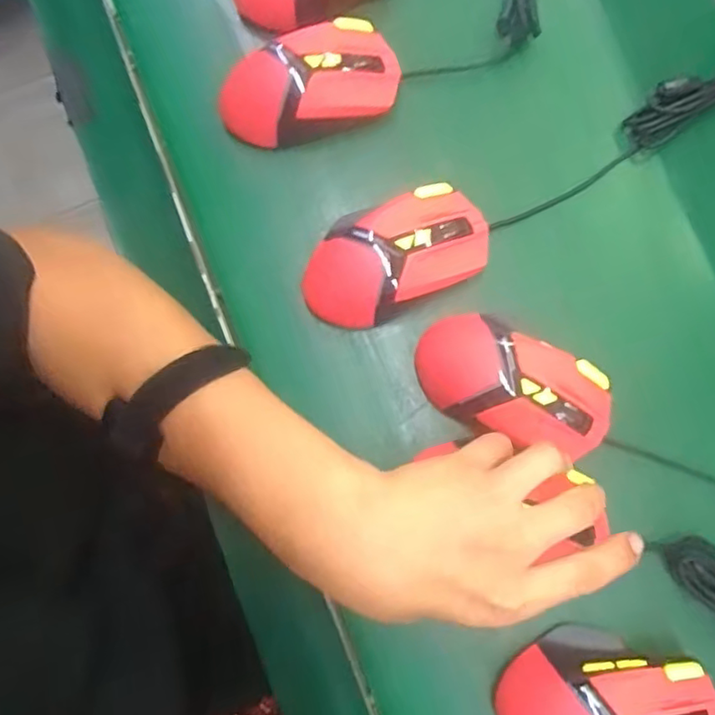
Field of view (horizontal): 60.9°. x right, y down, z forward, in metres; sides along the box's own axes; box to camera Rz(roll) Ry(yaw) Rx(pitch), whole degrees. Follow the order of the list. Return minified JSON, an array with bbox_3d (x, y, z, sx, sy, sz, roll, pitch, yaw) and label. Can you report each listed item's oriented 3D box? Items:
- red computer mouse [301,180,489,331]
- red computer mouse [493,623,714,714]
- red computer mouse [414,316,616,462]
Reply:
[{"bbox_3d":[0.025,-0.061,0.392,0.122,0.050,0.067,-22,78,0],"label":"red computer mouse"},{"bbox_3d":[0.138,0.191,0.336,0.124,0.041,0.070,3,79,5],"label":"red computer mouse"},{"bbox_3d":[0.095,0.019,0.376,0.117,0.051,0.060,27,82,9],"label":"red computer mouse"}]

